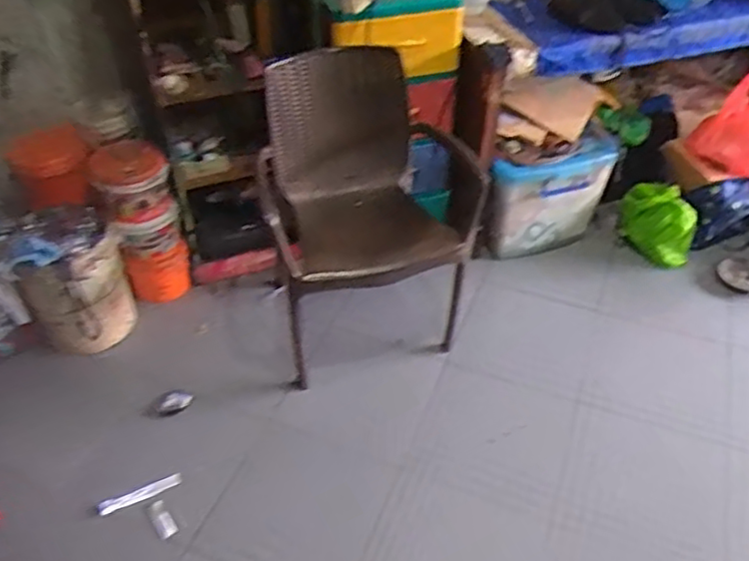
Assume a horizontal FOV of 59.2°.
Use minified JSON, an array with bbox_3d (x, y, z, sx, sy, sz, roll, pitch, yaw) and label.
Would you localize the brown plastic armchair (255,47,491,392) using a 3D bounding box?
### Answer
[{"bbox_3d":[-0.040,-0.161,1.910,0.583,0.795,0.625,-7,43,-6],"label":"brown plastic armchair"}]

